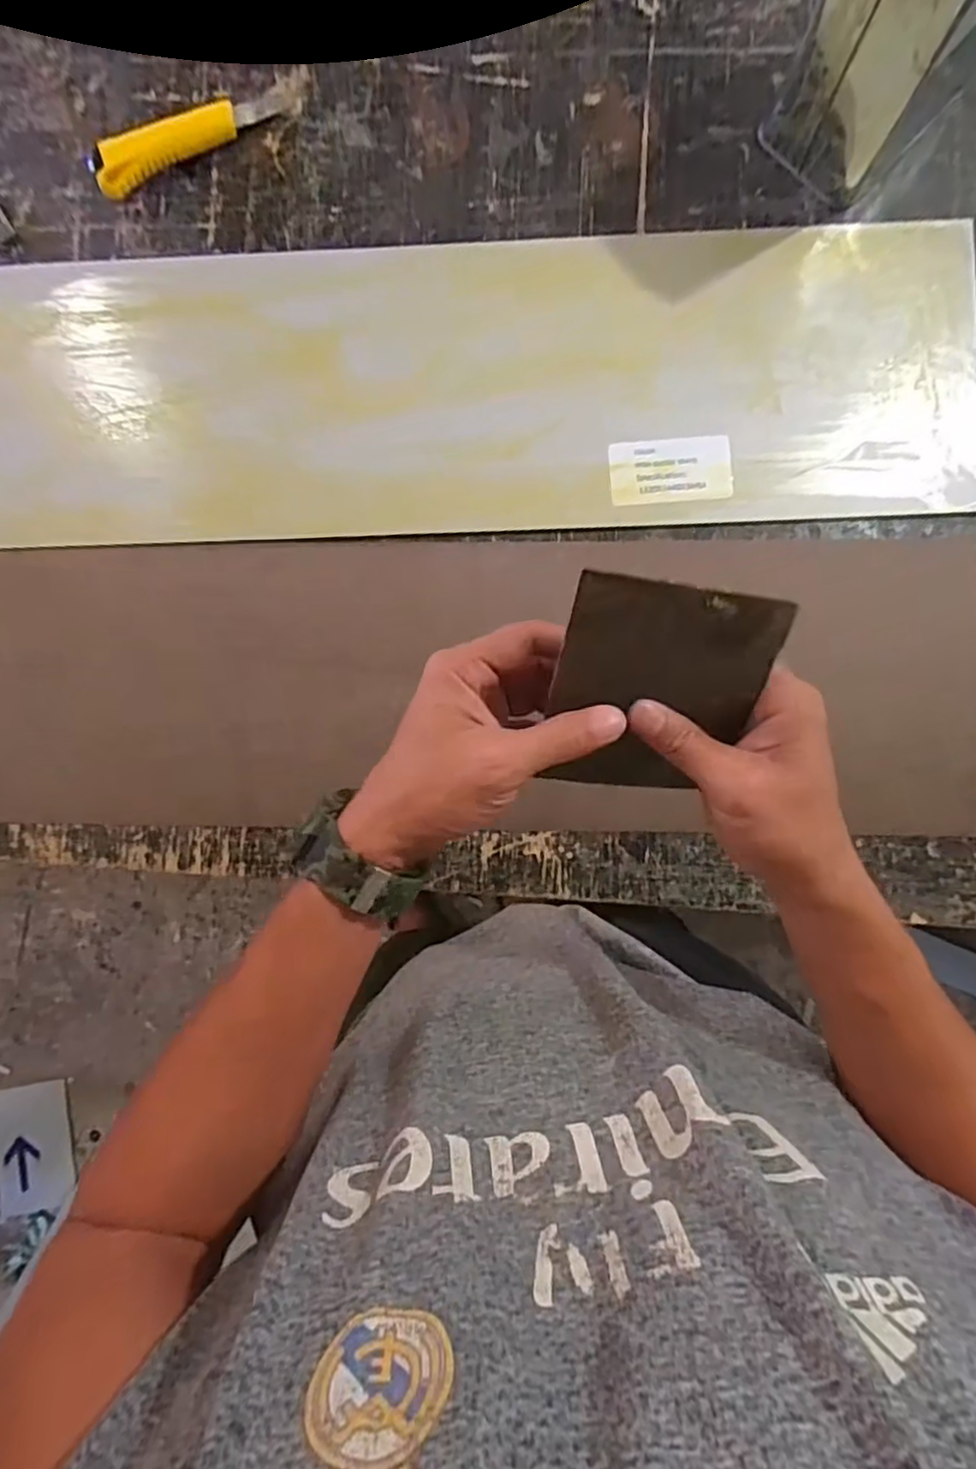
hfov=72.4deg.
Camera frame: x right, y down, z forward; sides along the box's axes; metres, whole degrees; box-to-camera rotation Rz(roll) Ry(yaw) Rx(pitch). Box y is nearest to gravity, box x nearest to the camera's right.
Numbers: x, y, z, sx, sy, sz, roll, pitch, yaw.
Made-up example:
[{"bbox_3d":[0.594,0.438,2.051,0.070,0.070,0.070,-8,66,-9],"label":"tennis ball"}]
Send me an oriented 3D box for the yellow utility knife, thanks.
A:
[{"bbox_3d":[-0.264,-0.522,0.579,0.169,0.033,0.030,-35,86,-1],"label":"yellow utility knife"}]

